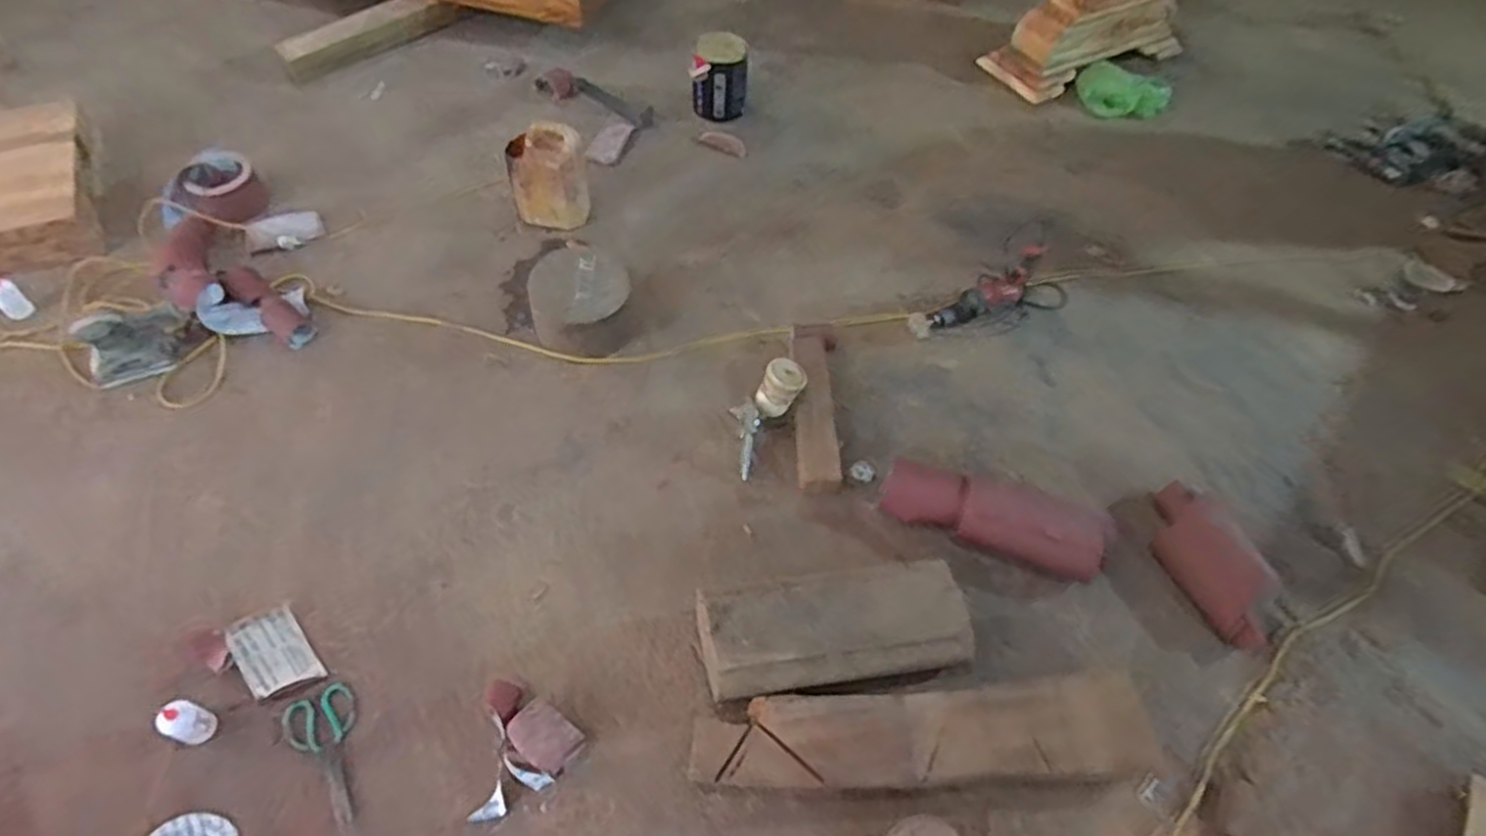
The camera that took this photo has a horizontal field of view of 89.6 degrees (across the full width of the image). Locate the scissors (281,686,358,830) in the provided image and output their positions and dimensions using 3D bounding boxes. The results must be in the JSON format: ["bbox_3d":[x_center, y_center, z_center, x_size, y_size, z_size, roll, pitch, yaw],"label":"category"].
[{"bbox_3d":[-0.695,0.566,1.278,0.108,0.009,0.232,-31,60,-23],"label":"scissors"}]

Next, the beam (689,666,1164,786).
[{"bbox_3d":[0.333,0.561,1.319,0.839,0.105,0.177,-2,56,-7],"label":"beam"}]

